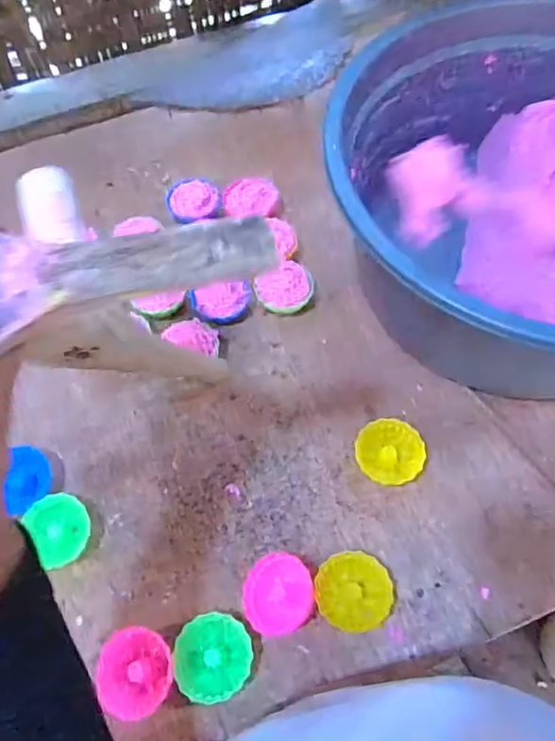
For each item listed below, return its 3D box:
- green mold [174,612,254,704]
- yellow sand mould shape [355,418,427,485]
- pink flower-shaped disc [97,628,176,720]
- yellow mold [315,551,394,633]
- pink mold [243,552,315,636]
[{"bbox_3d":[-0.049,0.228,0.459,0.058,0.027,0.060,-15,62,-4],"label":"green mold"},{"bbox_3d":[0.105,0.077,0.539,0.061,0.025,0.056,7,63,8],"label":"yellow sand mould shape"},{"bbox_3d":[-0.111,0.237,0.456,0.058,0.026,0.063,-2,62,3],"label":"pink flower-shaped disc"},{"bbox_3d":[0.064,0.184,0.480,0.060,0.025,0.061,-2,62,3],"label":"yellow mold"},{"bbox_3d":[0.001,0.186,0.479,0.056,0.030,0.061,-2,62,3],"label":"pink mold"}]

